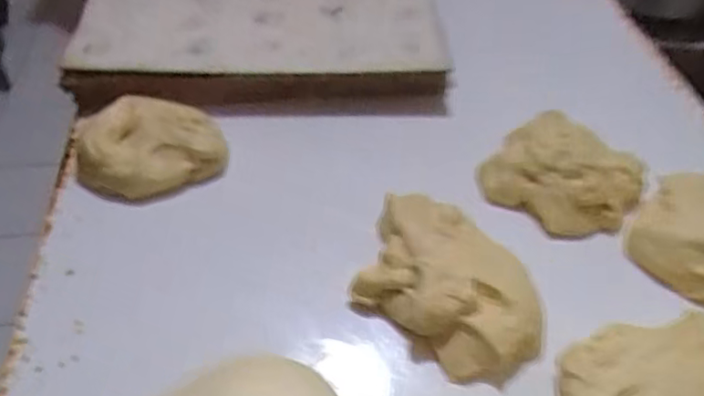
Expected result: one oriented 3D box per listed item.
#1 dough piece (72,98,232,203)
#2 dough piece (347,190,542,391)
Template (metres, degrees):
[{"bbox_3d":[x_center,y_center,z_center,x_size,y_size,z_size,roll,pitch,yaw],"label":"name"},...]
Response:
[{"bbox_3d":[-0.281,-0.077,0.856,0.199,0.078,0.157,-12,50,-14],"label":"dough piece"},{"bbox_3d":[0.106,0.089,0.702,0.248,0.059,0.166,35,55,25],"label":"dough piece"}]

